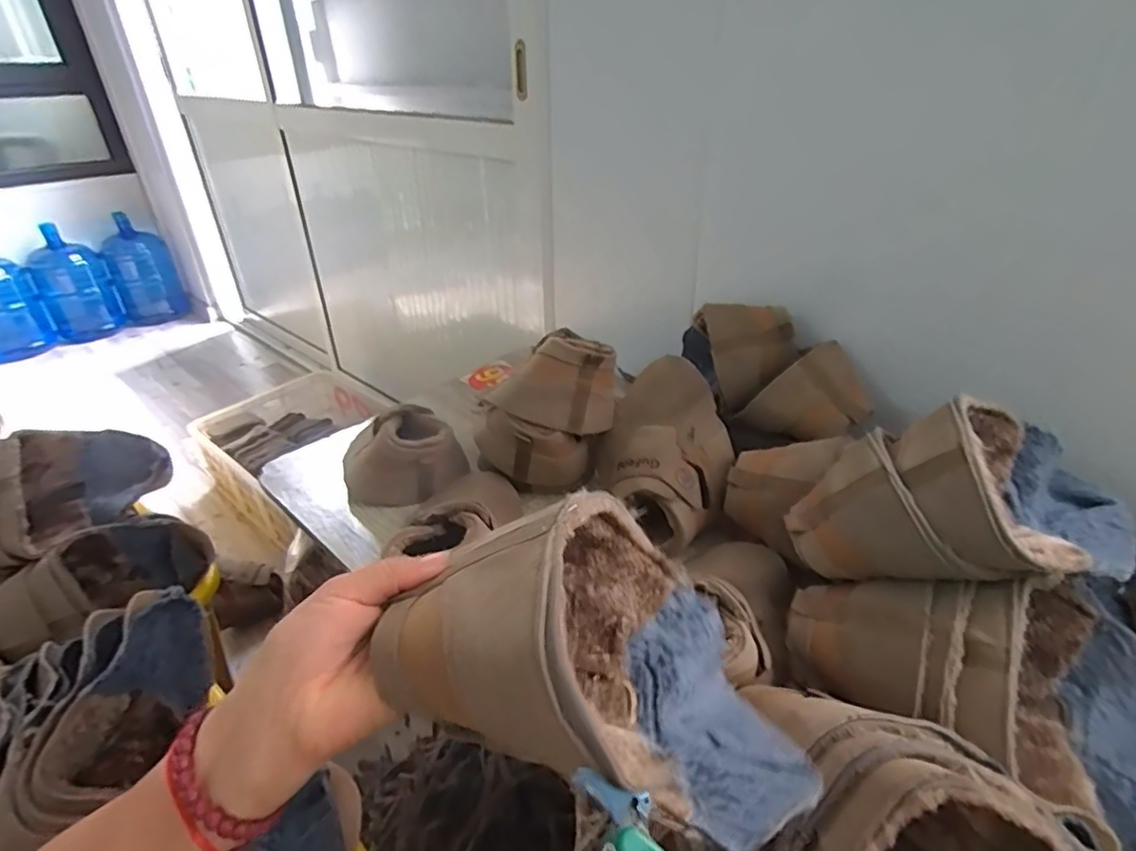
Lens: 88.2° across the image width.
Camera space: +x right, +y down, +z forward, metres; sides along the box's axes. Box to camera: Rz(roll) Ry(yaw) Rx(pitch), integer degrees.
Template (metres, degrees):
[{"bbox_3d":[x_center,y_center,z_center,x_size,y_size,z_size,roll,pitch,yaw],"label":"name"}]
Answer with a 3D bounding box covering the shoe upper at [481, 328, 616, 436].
[{"bbox_3d":[-0.019,-0.050,0.721,0.158,0.113,0.061,-1,33,1],"label":"shoe upper"}]

